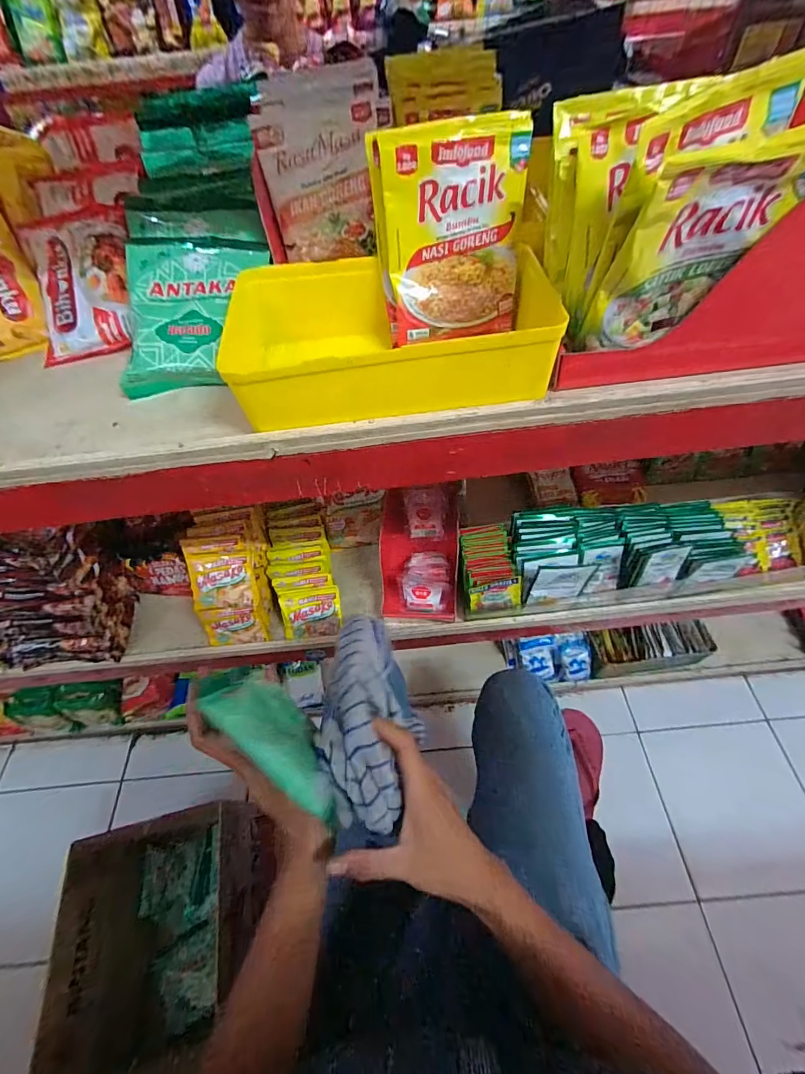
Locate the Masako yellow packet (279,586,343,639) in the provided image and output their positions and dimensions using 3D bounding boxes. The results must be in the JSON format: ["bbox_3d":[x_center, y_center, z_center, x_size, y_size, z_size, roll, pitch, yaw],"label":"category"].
[{"bbox_3d":[-0.134,0.113,0.619,0.086,0.074,0.012,-8,15,-4],"label":"Masako yellow packet"}]

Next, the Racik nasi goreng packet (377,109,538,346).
[{"bbox_3d":[0.038,-0.212,0.303,0.097,0.126,0.009,-8,39,-2],"label":"Racik nasi goreng packet"}]

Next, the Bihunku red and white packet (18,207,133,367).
[{"bbox_3d":[-0.290,-0.230,0.390,0.096,0.026,0.129,-9,89,7],"label":"Bihunku red and white packet"}]

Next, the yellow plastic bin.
[{"bbox_3d":[-0.013,-0.147,0.312,0.221,0.058,0.118,-5,56,1],"label":"yellow plastic bin"}]

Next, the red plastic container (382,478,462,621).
[{"bbox_3d":[0.025,0.015,0.671,0.126,0.101,0.210,4,57,7],"label":"red plastic container"}]

